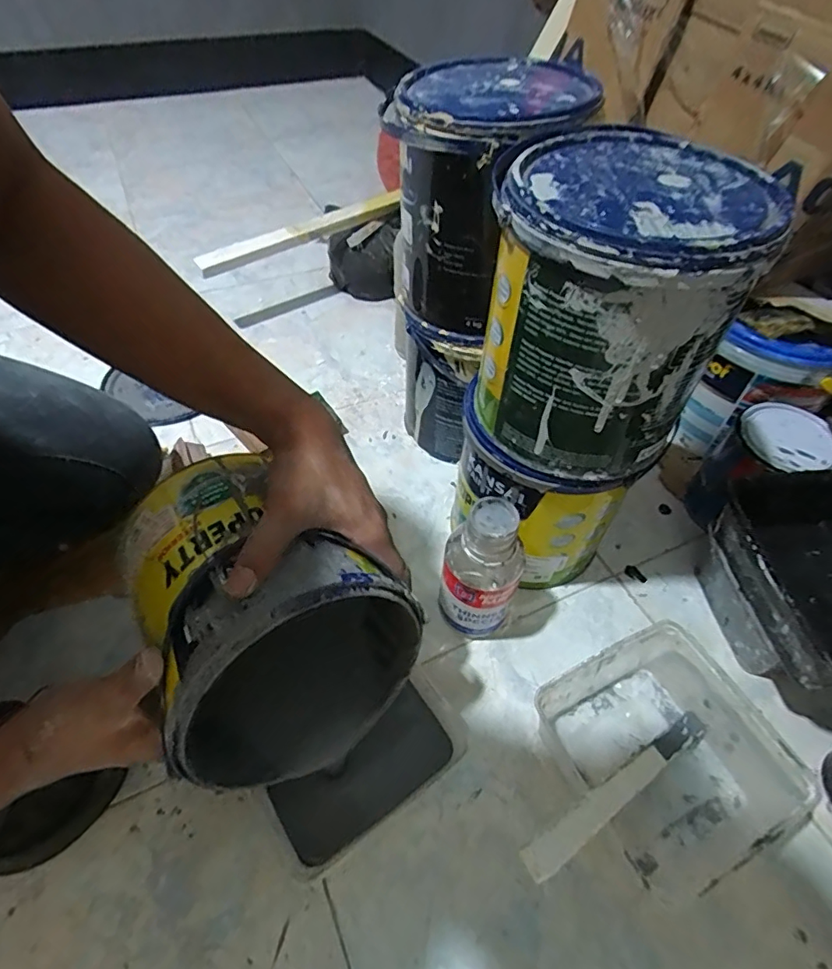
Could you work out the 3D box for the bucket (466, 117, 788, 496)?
[{"bbox_3d":[0.145,-0.130,0.417,0.170,0.205,0.180,24,54,17],"label":"bucket"}]

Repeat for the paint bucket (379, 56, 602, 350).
[{"bbox_3d":[0.068,-0.273,0.527,0.168,0.207,0.172,17,53,12],"label":"paint bucket"}]

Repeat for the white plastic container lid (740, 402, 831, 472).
[{"bbox_3d":[0.411,-0.054,0.574,0.096,0.012,0.096,1,51,-1],"label":"white plastic container lid"}]

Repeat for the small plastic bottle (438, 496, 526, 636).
[{"bbox_3d":[0.062,0.089,0.505,0.067,0.169,0.058,20,53,16],"label":"small plastic bottle"}]

